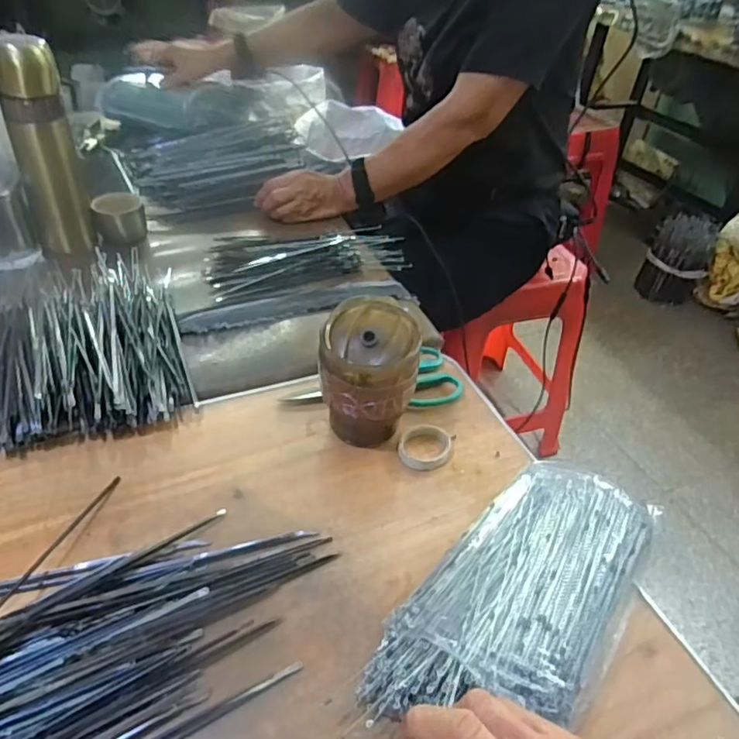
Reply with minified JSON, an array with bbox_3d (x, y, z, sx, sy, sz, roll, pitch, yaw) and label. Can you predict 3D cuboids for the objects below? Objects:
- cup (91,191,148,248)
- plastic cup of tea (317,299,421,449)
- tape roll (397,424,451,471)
[{"bbox_3d":[-0.331,-0.202,0.755,0.062,0.047,0.067,3,41,-3],"label":"cup"},{"bbox_3d":[-0.002,0.008,0.506,0.082,0.112,0.082,3,41,-3],"label":"plastic cup of tea"},{"bbox_3d":[0.051,0.070,0.513,0.047,0.019,0.043,3,41,-3],"label":"tape roll"}]

